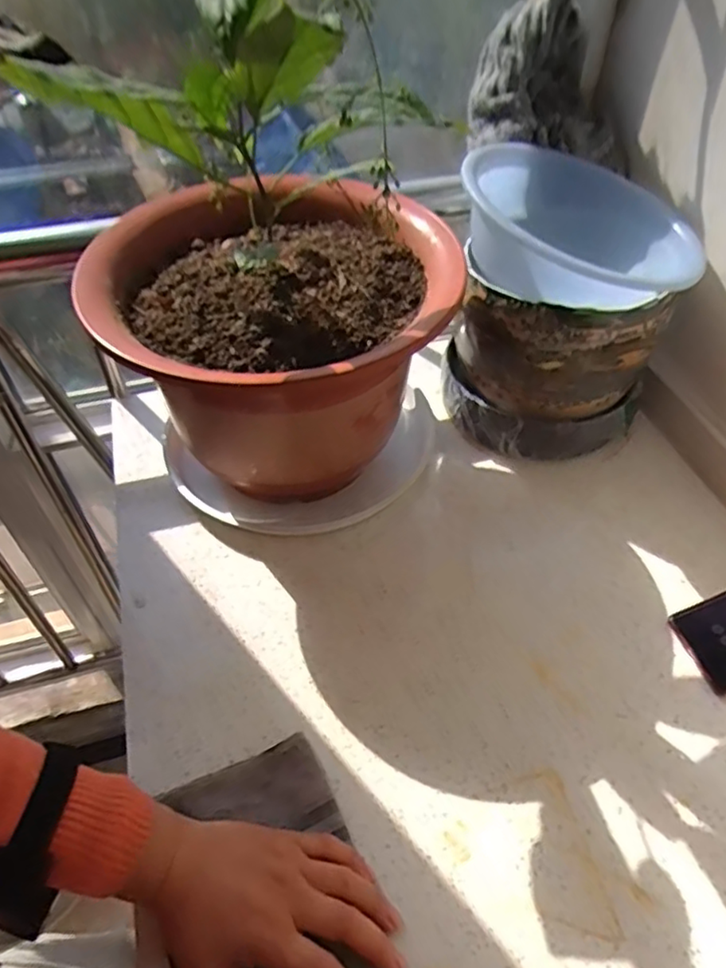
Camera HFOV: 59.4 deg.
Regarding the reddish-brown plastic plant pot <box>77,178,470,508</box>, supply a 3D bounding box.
[{"bbox_3d":[-0.078,-0.129,0.598,0.281,0.198,0.293,0,48,0],"label":"reddish-brown plastic plant pot"}]

